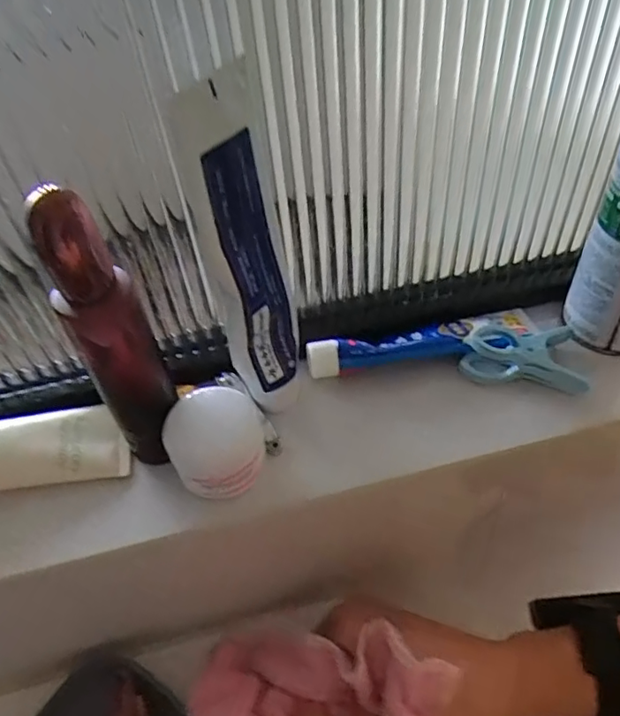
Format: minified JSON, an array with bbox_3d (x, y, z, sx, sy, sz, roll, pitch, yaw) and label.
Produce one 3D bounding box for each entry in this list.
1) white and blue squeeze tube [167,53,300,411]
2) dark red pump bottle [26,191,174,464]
[{"bbox_3d":[-0.035,-0.051,0.318,0.043,0.201,0.035,-3,48,2],"label":"white and blue squeeze tube"},{"bbox_3d":[-0.105,-0.006,0.310,0.037,0.175,0.030,-18,49,-12],"label":"dark red pump bottle"}]

